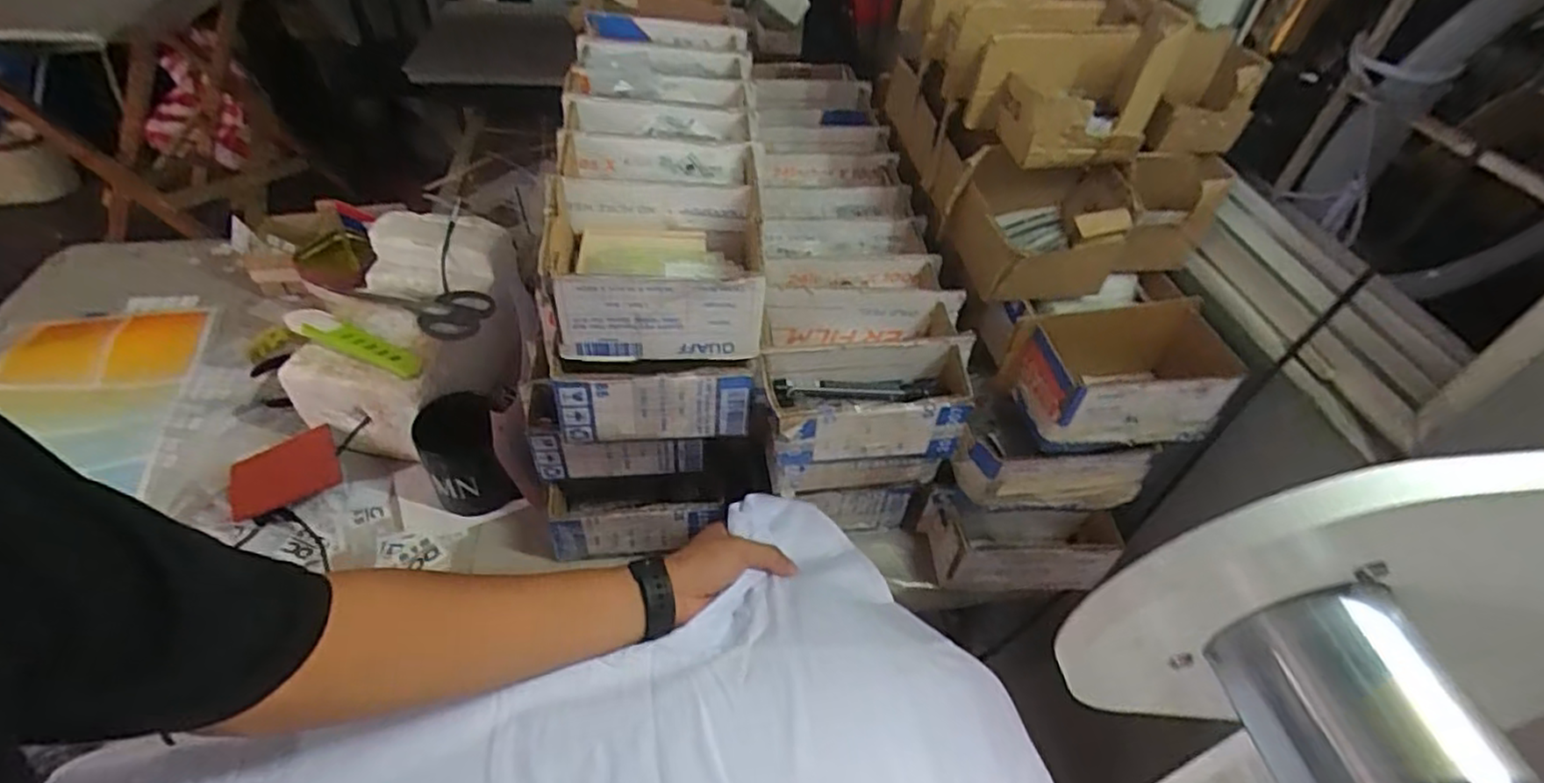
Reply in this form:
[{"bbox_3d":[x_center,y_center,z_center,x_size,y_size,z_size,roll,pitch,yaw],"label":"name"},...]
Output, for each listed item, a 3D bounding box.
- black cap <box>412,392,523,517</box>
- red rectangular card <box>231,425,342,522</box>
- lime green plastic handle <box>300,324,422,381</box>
[{"bbox_3d":[-0.301,0.062,0.677,0.072,0.094,0.081,-19,52,-23],"label":"black cap"},{"bbox_3d":[-0.479,0.080,0.678,0.094,0.009,0.067,-22,72,-20],"label":"red rectangular card"},{"bbox_3d":[-0.394,-0.043,0.671,0.134,0.010,0.030,21,48,13],"label":"lime green plastic handle"}]

